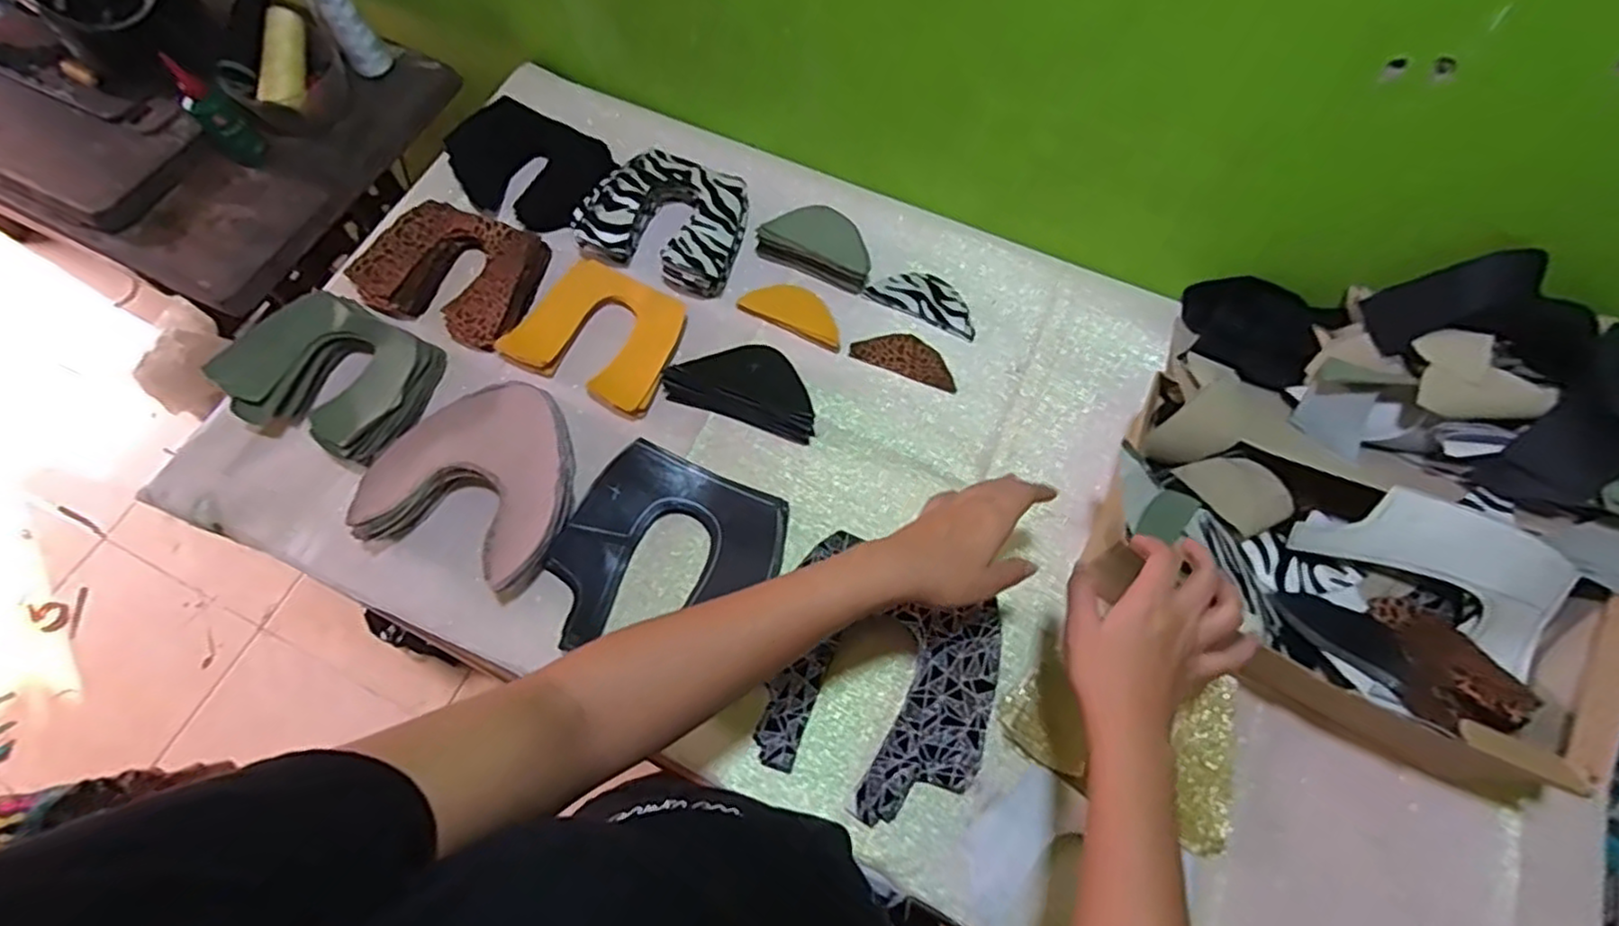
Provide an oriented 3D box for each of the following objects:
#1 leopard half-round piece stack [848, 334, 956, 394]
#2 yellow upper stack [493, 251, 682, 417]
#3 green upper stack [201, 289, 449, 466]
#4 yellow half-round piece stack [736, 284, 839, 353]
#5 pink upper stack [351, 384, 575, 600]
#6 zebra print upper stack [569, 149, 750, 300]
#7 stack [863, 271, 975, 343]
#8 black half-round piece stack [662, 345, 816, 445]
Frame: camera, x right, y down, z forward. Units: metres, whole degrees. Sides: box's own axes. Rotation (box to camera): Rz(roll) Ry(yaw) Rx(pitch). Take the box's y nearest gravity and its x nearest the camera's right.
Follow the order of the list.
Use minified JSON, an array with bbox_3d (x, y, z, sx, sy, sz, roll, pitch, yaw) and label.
[{"bbox_3d":[0.096,-0.105,0.682,0.105,0.008,0.045,22,69,8],"label":"leopard half-round piece stack"},{"bbox_3d":[-0.203,-0.127,0.671,0.157,0.026,0.123,24,70,9],"label":"yellow upper stack"},{"bbox_3d":[-0.434,-0.083,0.640,0.166,0.046,0.136,19,69,7],"label":"green upper stack"},{"bbox_3d":[-0.014,-0.151,0.693,0.109,0.010,0.049,24,70,9],"label":"yellow half-round piece stack"},{"bbox_3d":[-0.282,0.009,0.609,0.170,0.048,0.174,21,69,8],"label":"pink upper stack"},{"bbox_3d":[-0.143,-0.249,0.715,0.162,0.057,0.133,22,69,8],"label":"zebra print upper stack"},{"bbox_3d":[0.118,-0.166,0.702,0.112,0.009,0.049,25,70,9],"label":"stack"},{"bbox_3d":[-0.059,-0.074,0.648,0.143,0.031,0.063,19,69,7],"label":"black half-round piece stack"}]

